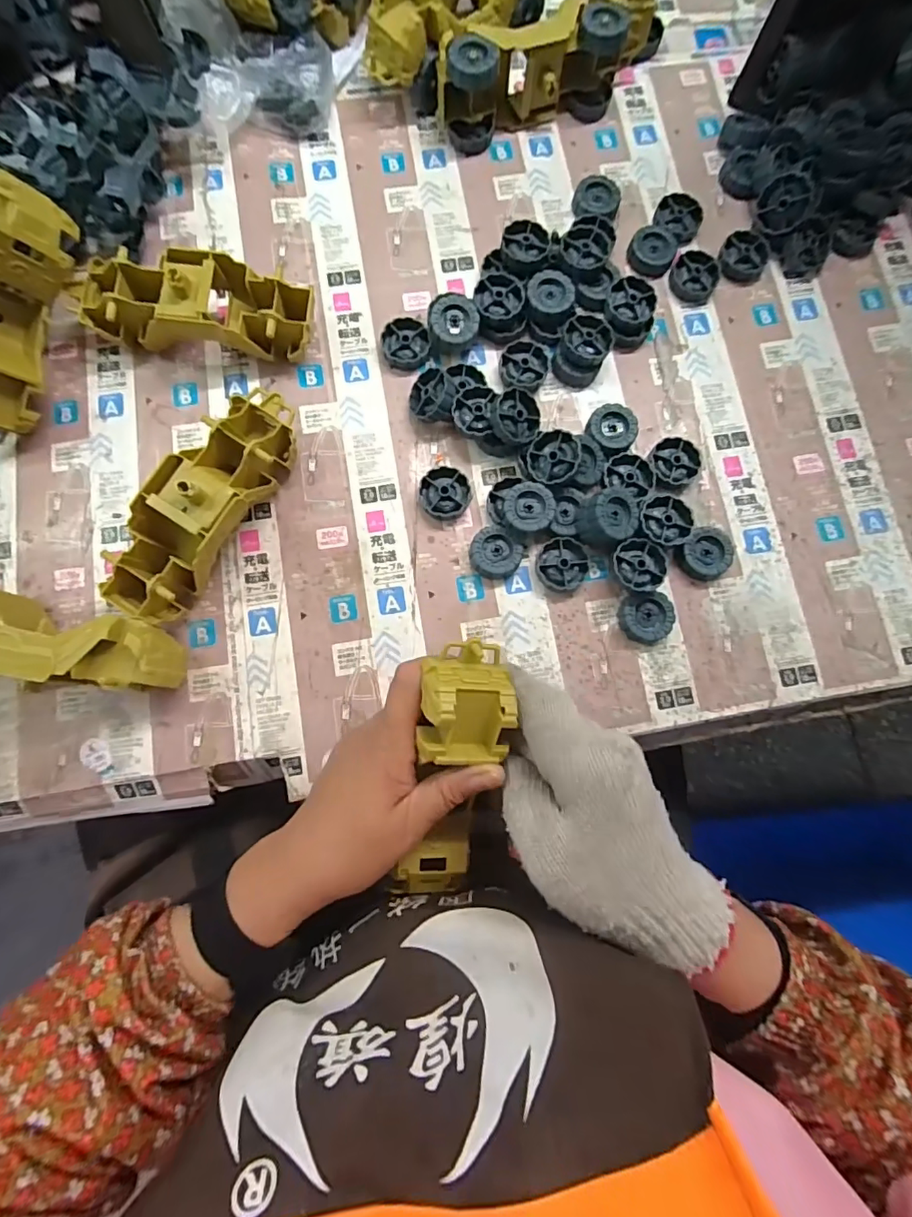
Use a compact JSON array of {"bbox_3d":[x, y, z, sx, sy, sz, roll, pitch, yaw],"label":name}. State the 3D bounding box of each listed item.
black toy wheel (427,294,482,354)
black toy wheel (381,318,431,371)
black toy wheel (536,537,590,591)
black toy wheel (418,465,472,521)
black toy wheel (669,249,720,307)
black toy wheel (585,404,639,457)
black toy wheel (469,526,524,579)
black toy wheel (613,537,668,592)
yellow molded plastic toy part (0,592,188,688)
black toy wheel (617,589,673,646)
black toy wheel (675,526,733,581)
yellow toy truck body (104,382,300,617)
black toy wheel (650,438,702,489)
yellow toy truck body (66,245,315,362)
[{"bbox_3d":[-0.001,-0.222,0.401,0.039,0.025,0.040,0,81,0],"label":"black toy wheel"},{"bbox_3d":[-0.039,-0.209,0.403,0.038,0.013,0.038,0,81,0],"label":"black toy wheel"},{"bbox_3d":[0.080,-0.033,0.382,0.038,0.011,0.039,0,81,0],"label":"black toy wheel"},{"bbox_3d":[-0.008,-0.087,0.388,0.038,0.012,0.039,0,81,0],"label":"black toy wheel"},{"bbox_3d":[0.197,-0.275,0.422,0.039,0.011,0.045,13,82,2],"label":"black toy wheel"},{"bbox_3d":[0.121,-0.138,0.397,0.038,0.015,0.041,0,81,0],"label":"black toy wheel"},{"bbox_3d":[0.030,-0.042,0.381,0.037,0.014,0.036,0,81,0],"label":"black toy wheel"},{"bbox_3d":[0.133,-0.031,0.373,0.039,0.015,0.040,34,83,5],"label":"black toy wheel"},{"bbox_3d":[-0.263,0.022,0.339,0.157,0.061,0.046,11,82,2],"label":"yellow molded plastic toy part"},{"bbox_3d":[0.139,0.007,0.373,0.037,0.014,0.037,3,81,0],"label":"black toy wheel"},{"bbox_3d":[0.187,-0.041,0.382,0.040,0.015,0.034,-42,84,-6],"label":"black toy wheel"},{"bbox_3d":[-0.174,-0.072,0.360,0.057,0.051,0.177,33,83,5],"label":"yellow toy truck body"},{"bbox_3d":[0.169,-0.113,0.393,0.043,0.013,0.038,-17,82,-2],"label":"black toy wheel"},{"bbox_3d":[-0.191,-0.223,0.382,0.165,0.057,0.061,9,82,1],"label":"yellow toy truck body"}]

